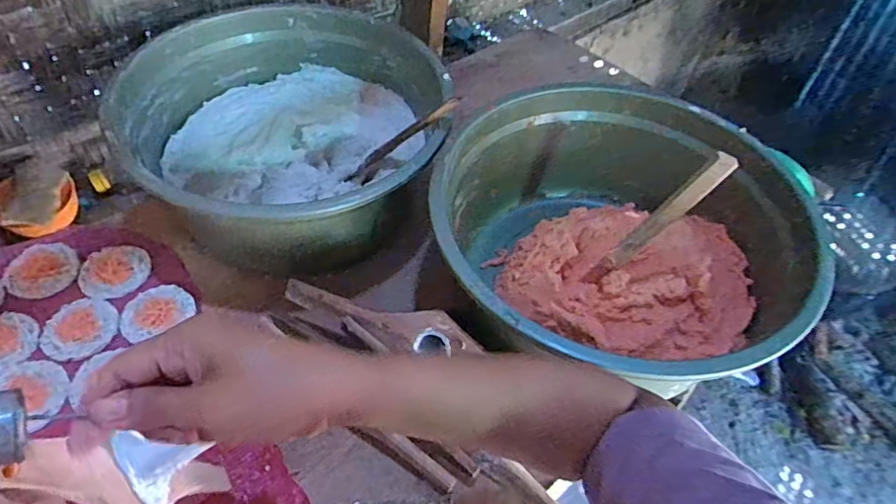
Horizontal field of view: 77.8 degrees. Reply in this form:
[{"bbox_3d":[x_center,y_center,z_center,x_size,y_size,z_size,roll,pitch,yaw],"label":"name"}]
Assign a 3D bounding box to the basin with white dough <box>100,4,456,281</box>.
[{"bbox_3d":[-0.193,-0.168,0.770,0.399,0.169,0.367,2,50,-3],"label":"basin with white dough"}]

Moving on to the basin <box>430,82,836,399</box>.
[{"bbox_3d":[0.189,-0.005,0.671,0.395,0.192,0.418,2,50,-3],"label":"basin"}]

